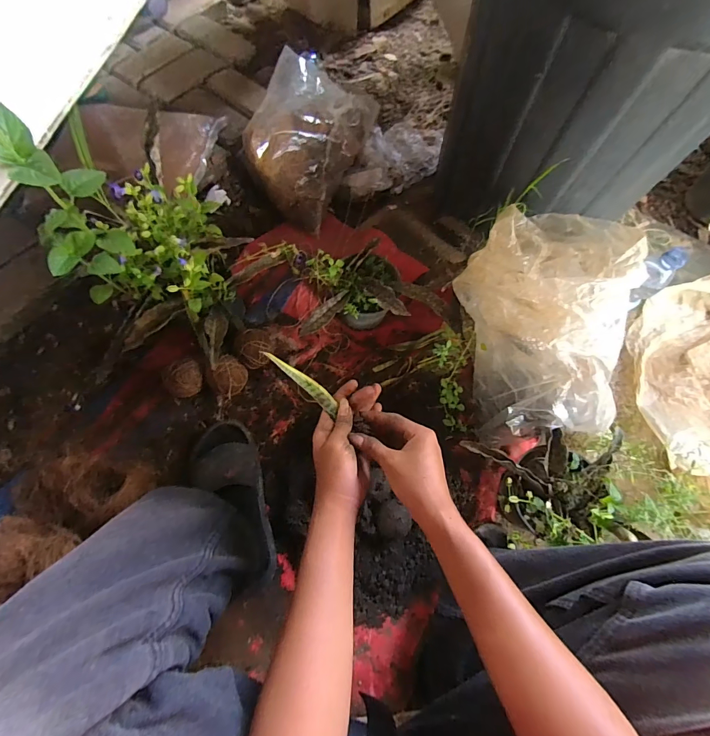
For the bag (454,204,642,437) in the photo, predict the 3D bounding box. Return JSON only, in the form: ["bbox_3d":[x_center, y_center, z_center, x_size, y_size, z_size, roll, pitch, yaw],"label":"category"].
[{"bbox_3d":[0.285,-0.071,0.585,0.220,0.230,0.324,-8,69,-5],"label":"bag"}]

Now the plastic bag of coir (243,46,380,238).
[{"bbox_3d":[-0.102,-0.496,0.784,0.190,0.243,0.284,24,70,8],"label":"plastic bag of coir"}]

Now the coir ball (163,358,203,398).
[{"bbox_3d":[-0.304,0.021,0.675,0.063,0.063,0.069,0,68,-1],"label":"coir ball"}]

